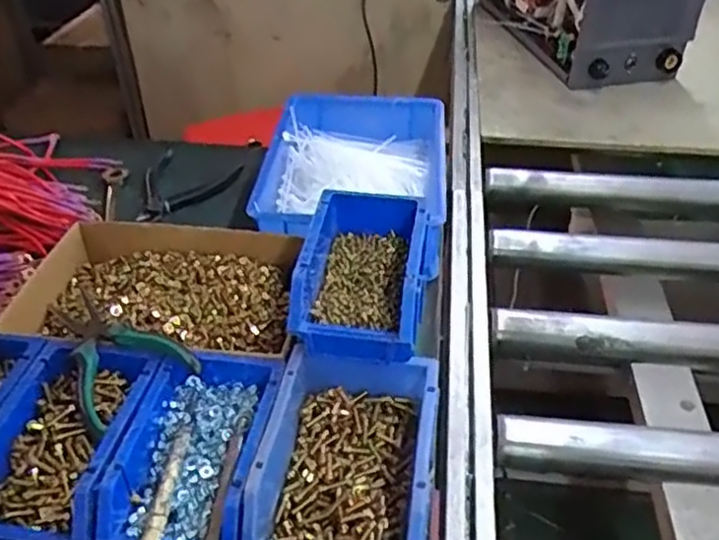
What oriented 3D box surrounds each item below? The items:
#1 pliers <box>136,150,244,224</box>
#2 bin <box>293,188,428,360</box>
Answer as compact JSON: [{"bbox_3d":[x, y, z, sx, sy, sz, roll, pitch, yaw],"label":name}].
[{"bbox_3d":[-0.241,-0.114,0.894,0.108,0.018,0.147,32,50,32],"label":"pliers"},{"bbox_3d":[0.004,-0.002,0.602,0.102,0.061,0.167,5,40,5],"label":"bin"}]

